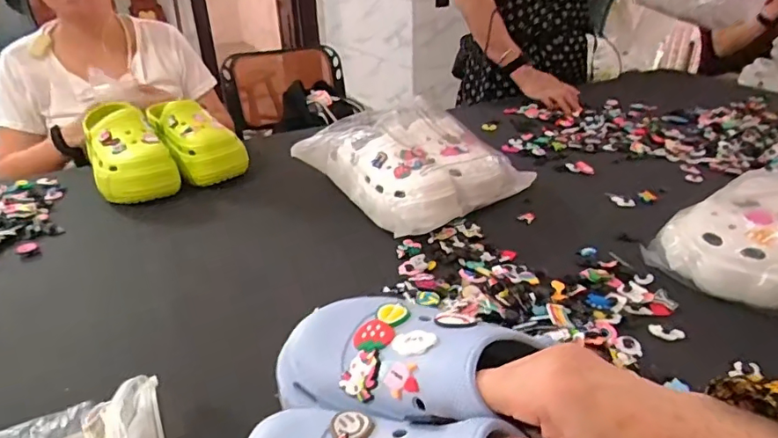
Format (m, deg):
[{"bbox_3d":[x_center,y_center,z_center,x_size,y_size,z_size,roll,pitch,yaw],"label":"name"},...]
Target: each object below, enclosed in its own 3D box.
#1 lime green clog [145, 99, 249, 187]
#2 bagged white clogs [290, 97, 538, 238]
[{"bbox_3d":[-0.348,-0.150,0.940,0.115,0.100,0.209,-20,34,-29],"label":"lime green clog"},{"bbox_3d":[0.040,-0.103,0.840,0.284,0.106,0.276,-24,36,-34],"label":"bagged white clogs"}]

